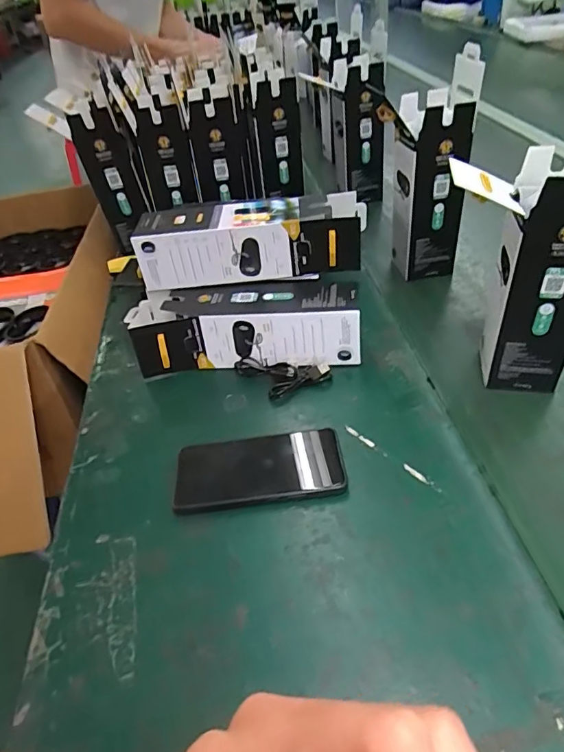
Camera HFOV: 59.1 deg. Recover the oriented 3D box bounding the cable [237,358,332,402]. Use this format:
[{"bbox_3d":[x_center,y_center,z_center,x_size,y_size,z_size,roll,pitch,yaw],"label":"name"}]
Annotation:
[{"bbox_3d":[-0.002,0.004,0.573,0.110,0.014,0.055,-1,42,9],"label":"cable"}]

